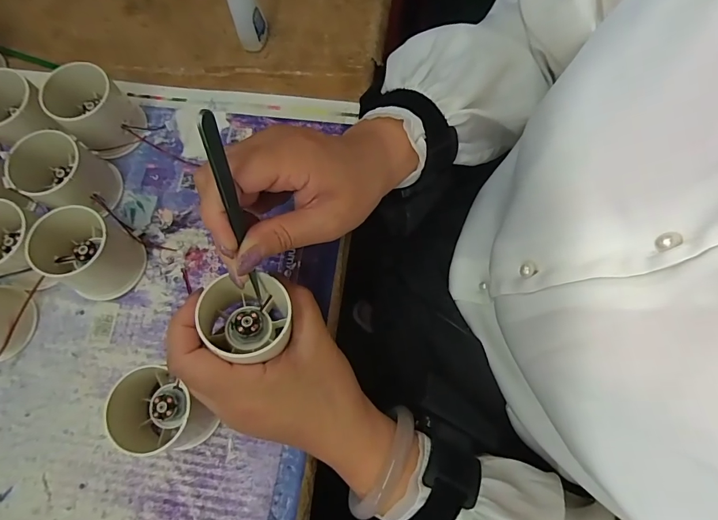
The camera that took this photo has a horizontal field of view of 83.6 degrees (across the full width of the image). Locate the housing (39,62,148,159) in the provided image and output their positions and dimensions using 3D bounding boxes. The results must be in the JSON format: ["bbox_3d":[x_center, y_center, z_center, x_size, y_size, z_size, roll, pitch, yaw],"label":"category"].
[{"bbox_3d":[-0.209,-0.117,0.320,0.066,0.047,0.054,44,79,11],"label":"housing"}]

